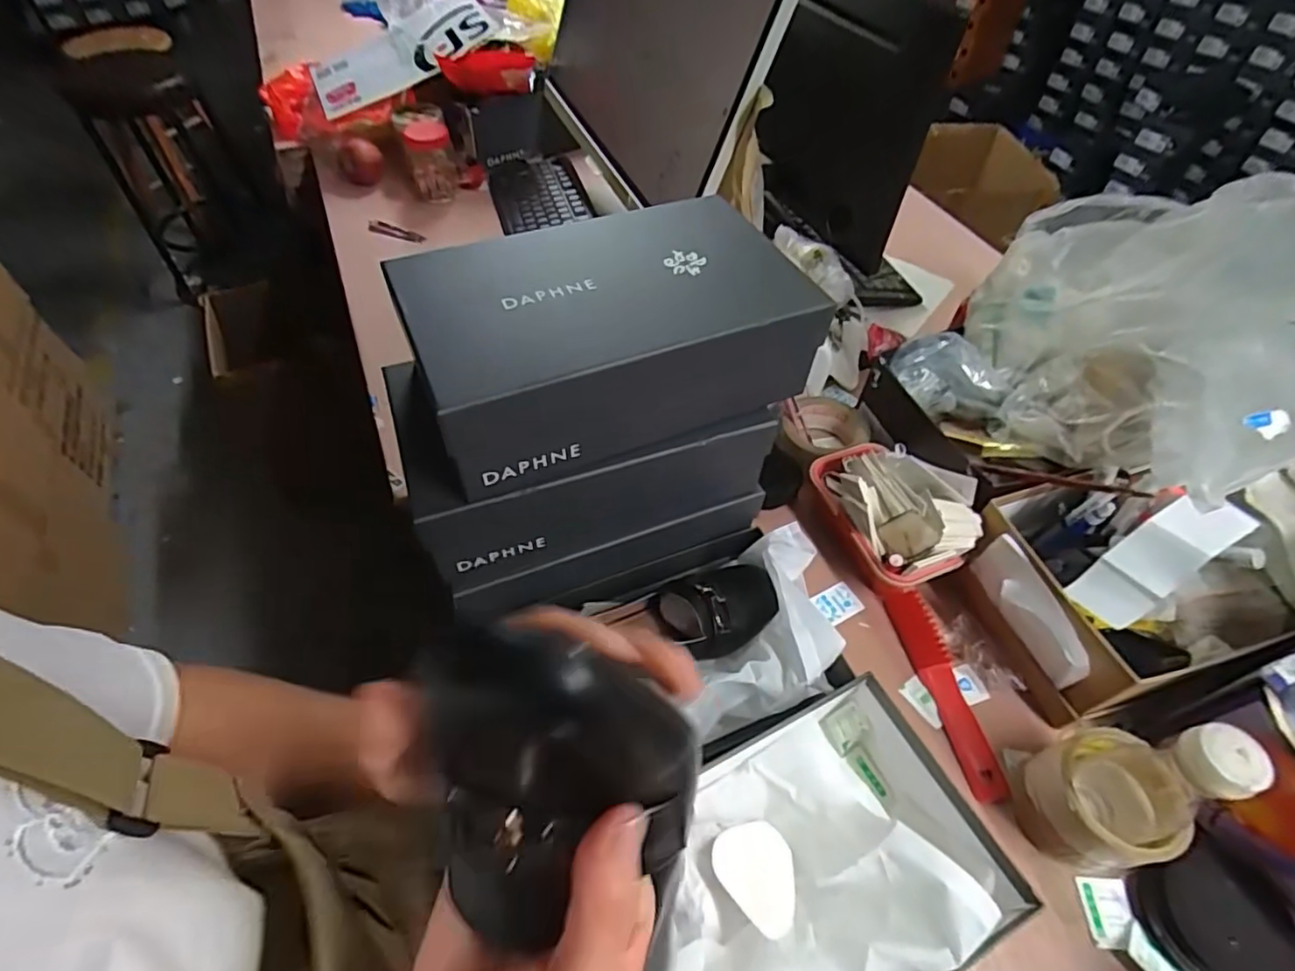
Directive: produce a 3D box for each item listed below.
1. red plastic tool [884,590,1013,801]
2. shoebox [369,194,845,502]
[{"bbox_3d":[0.276,0.187,0.573,0.038,0.007,0.192,-17,54,7],"label":"red plastic tool"},{"bbox_3d":[-0.031,-0.120,0.491,0.287,0.105,0.159,-20,56,-17],"label":"shoebox"}]

